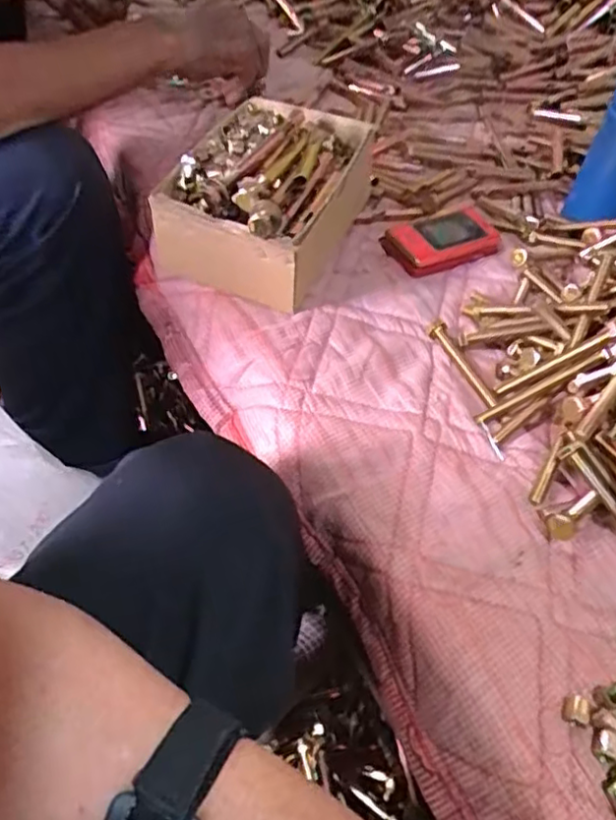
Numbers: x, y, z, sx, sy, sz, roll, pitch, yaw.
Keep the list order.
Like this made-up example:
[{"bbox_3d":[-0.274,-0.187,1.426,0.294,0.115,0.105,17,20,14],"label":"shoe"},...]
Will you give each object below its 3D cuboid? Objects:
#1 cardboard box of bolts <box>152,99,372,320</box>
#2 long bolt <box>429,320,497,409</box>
[{"bbox_3d":[-0.032,-0.191,0.566,0.133,0.082,0.193,23,52,11],"label":"cardboard box of bolts"},{"bbox_3d":[0.121,-0.037,0.515,0.018,0.011,0.093,-13,55,-17],"label":"long bolt"}]

